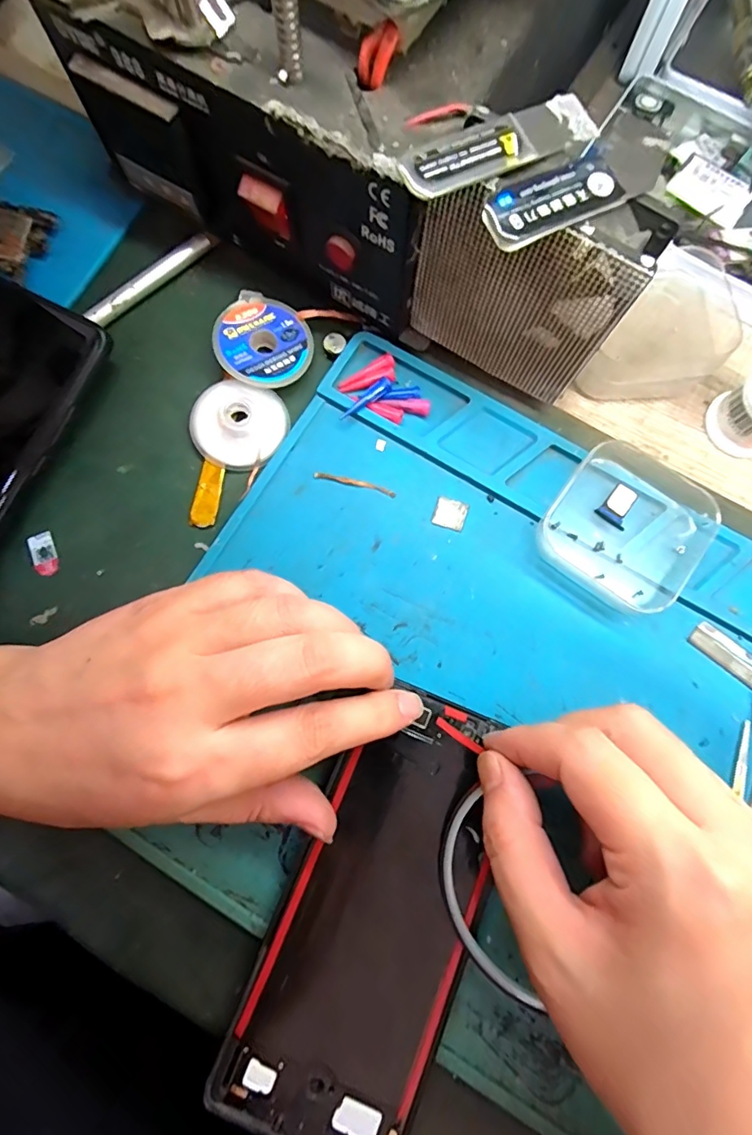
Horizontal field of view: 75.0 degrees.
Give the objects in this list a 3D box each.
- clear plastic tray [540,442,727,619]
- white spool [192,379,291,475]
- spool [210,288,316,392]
[{"bbox_3d":[0.113,-0.018,0.221,0.065,0.013,0.068,35,81,7],"label":"clear plastic tray"},{"bbox_3d":[-0.065,-0.067,0.230,0.042,0.008,0.039,0,79,0],"label":"white spool"},{"bbox_3d":[-0.053,-0.108,0.234,0.043,0.014,0.047,0,79,0],"label":"spool"}]

